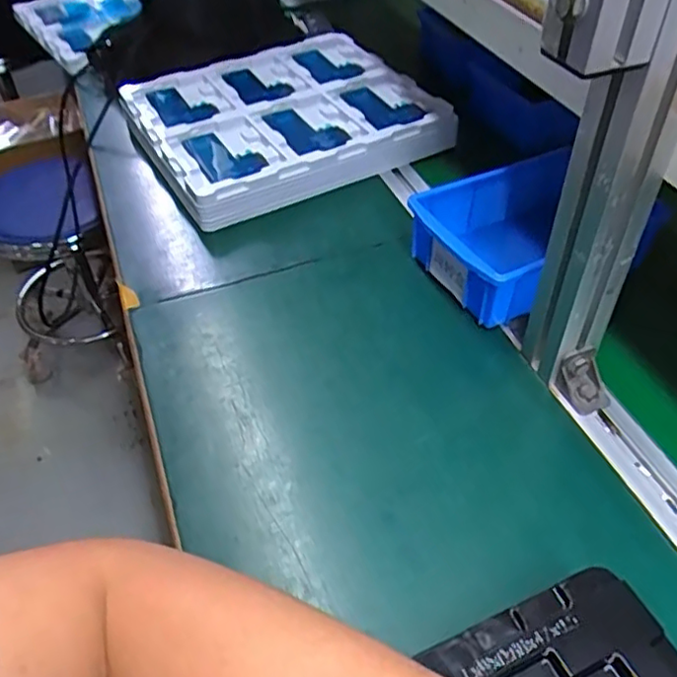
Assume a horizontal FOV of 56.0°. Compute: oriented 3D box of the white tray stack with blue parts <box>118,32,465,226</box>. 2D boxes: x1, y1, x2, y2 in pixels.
[{"bbox_3d":[-0.072,-0.266,0.777,0.326,0.052,0.283,-22,49,-19],"label":"white tray stack with blue parts"}]

